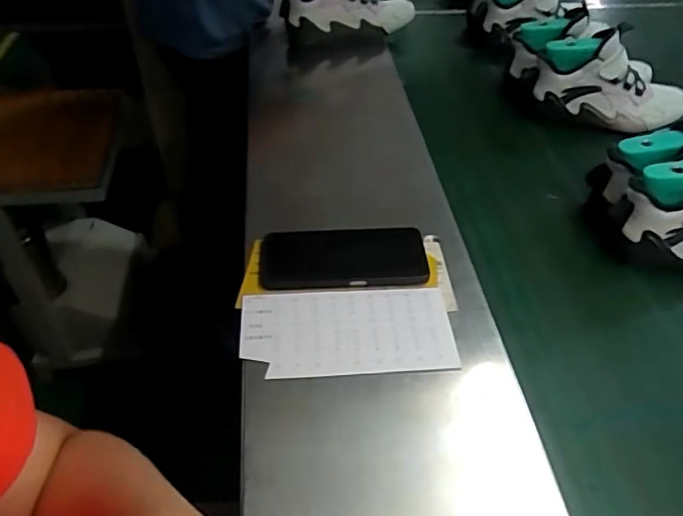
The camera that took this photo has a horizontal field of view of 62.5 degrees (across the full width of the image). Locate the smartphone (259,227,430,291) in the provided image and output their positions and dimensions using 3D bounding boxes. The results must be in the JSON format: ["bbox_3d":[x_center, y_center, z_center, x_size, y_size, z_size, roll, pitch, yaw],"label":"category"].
[{"bbox_3d":[0.002,0.001,0.588,0.170,0.015,0.080,-3,45,-1],"label":"smartphone"}]

